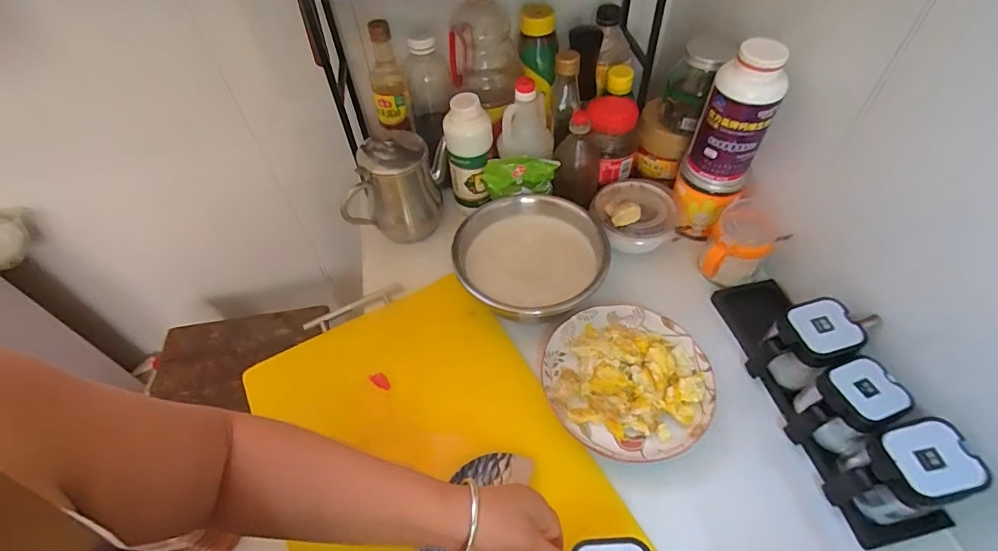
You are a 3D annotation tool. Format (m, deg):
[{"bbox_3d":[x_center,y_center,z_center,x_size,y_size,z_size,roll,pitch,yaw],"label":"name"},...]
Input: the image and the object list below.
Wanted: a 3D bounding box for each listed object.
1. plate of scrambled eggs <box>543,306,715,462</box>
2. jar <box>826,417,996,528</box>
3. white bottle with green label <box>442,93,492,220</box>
[{"bbox_3d":[0.160,0.120,0.595,0.197,0.034,0.199,-32,57,-20],"label":"plate of scrambled eggs"},{"bbox_3d":[0.398,0.202,0.490,0.101,0.100,0.078,-14,53,-8],"label":"jar"},{"bbox_3d":[-0.045,-0.189,0.757,0.072,0.173,0.061,-6,52,-2],"label":"white bottle with green label"}]

